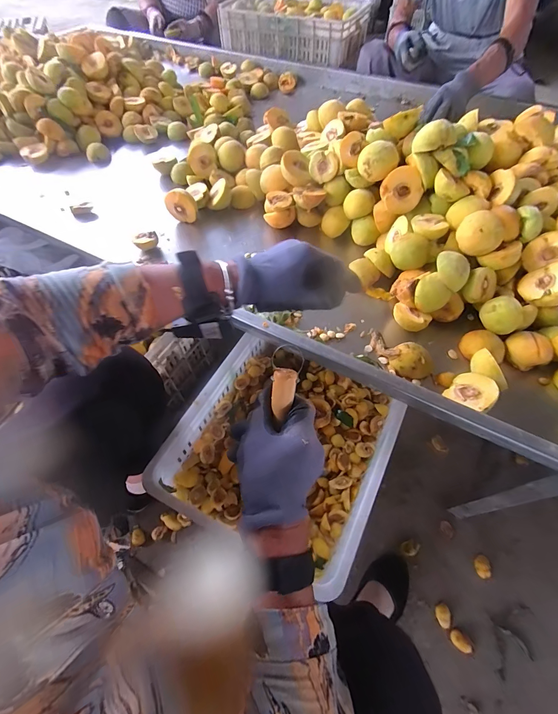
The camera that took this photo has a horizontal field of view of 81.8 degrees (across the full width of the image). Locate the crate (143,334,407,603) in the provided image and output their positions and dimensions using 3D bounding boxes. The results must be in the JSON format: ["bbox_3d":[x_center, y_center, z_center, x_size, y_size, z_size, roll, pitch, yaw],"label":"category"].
[{"bbox_3d":[0.019,0.164,0.652,0.363,0.182,0.403,21,59,14],"label":"crate"}]

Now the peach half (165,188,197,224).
[{"bbox_3d":[-0.214,-0.340,0.715,0.067,0.070,0.033,8,50,6],"label":"peach half"}]

